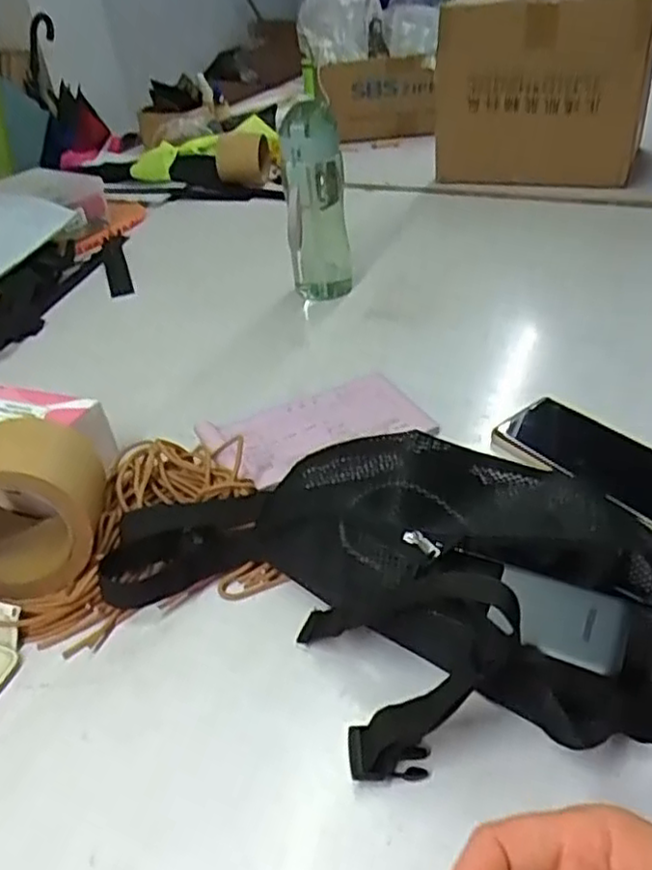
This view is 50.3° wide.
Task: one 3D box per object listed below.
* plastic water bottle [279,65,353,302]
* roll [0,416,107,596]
[{"bbox_3d":[-0.011,-0.268,0.818,0.070,0.228,0.062,-3,37,3],"label":"plastic water bottle"},{"bbox_3d":[-0.213,0.052,0.491,0.101,0.108,0.084,-8,37,-4],"label":"roll"}]

